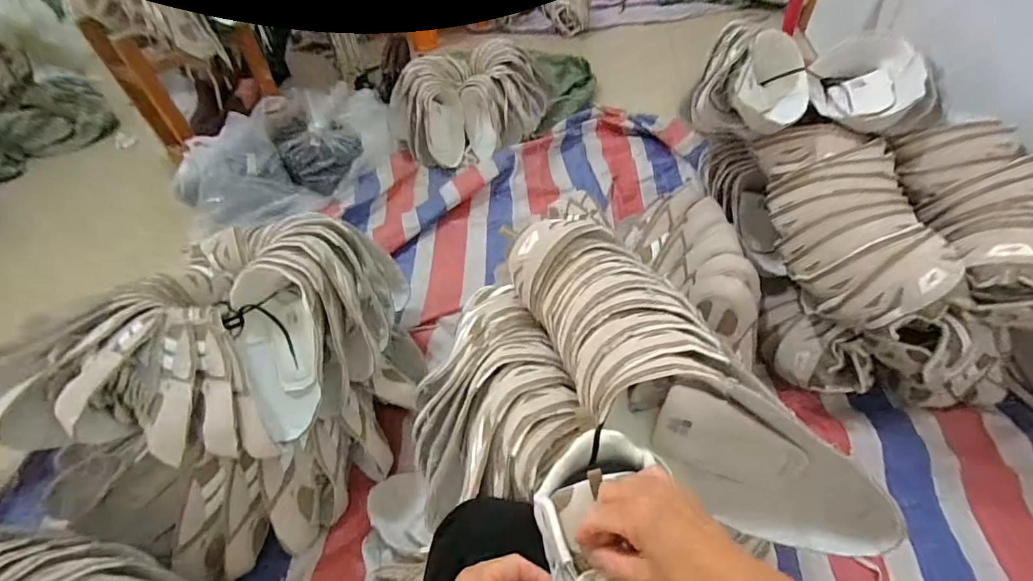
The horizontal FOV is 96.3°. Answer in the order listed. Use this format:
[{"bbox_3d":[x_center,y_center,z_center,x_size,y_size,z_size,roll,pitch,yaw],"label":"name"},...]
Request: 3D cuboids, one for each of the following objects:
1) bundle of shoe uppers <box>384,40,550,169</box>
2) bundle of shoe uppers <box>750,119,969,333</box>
[{"bbox_3d":[-0.129,-0.560,1.352,0.481,0.159,0.387,-19,51,-12],"label":"bundle of shoe uppers"},{"bbox_3d":[0.490,-0.107,0.695,0.153,0.120,0.339,1,50,4],"label":"bundle of shoe uppers"}]

